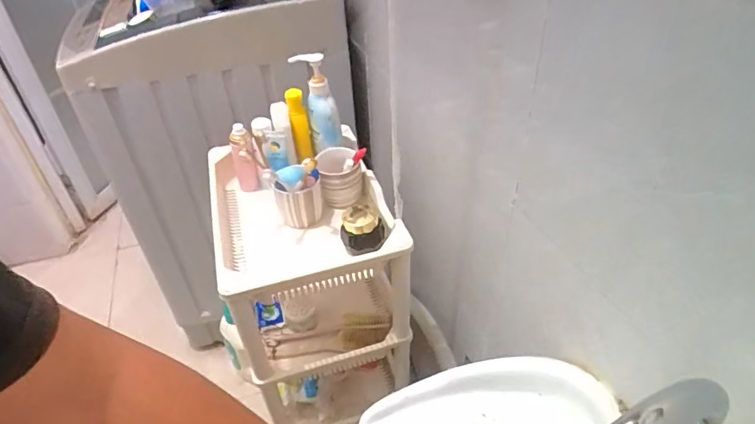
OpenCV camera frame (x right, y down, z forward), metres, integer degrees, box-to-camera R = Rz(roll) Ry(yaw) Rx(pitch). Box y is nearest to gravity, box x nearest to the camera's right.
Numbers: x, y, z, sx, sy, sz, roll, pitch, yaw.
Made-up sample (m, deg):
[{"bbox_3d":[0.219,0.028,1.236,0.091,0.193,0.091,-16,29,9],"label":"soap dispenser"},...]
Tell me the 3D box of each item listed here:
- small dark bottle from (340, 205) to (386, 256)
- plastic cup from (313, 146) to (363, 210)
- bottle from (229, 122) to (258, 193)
[{"bbox_3d":[-0.024,0.028,0.773,0.067,0.066,0.053,4,39,8],"label":"small dark bottle"},{"bbox_3d":[-0.070,-0.064,0.866,0.074,0.104,0.079,-1,39,1],"label":"plastic cup"},{"bbox_3d":[-0.253,-0.102,0.888,0.034,0.138,0.033,-20,42,-20],"label":"bottle"}]

